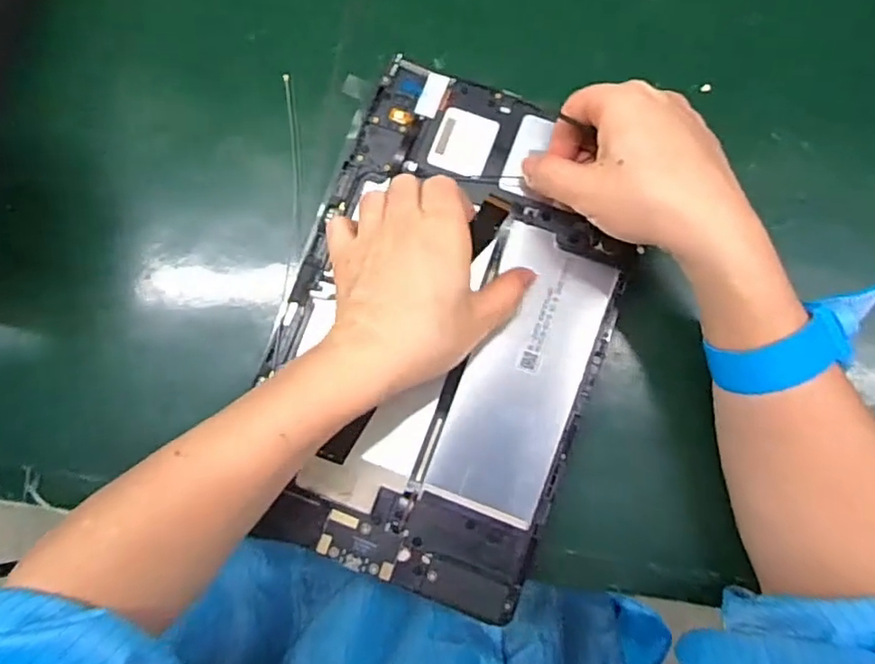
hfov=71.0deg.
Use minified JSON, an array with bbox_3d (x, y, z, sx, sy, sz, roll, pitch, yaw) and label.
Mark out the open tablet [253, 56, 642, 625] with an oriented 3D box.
[{"bbox_3d":[0.002,-0.004,0.295,0.147,0.012,0.238,20,83,5],"label":"open tablet"}]

